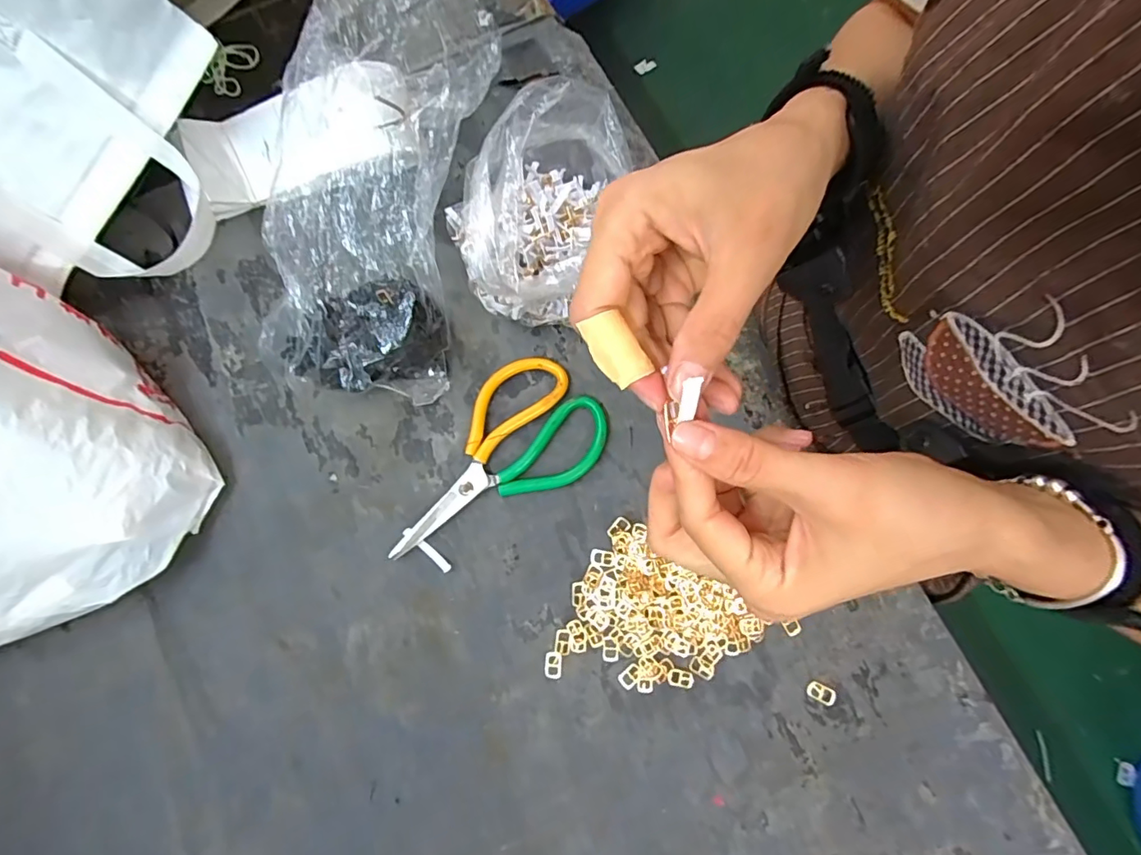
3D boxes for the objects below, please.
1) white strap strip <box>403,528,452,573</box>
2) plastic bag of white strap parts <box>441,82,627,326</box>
[{"bbox_3d":[-0.113,0.096,0.418,0.048,0.006,0.008,39,81,8],"label":"white strap strip"},{"bbox_3d":[-0.022,-0.158,0.407,0.141,0.117,0.131,-16,78,-3],"label":"plastic bag of white strap parts"}]

